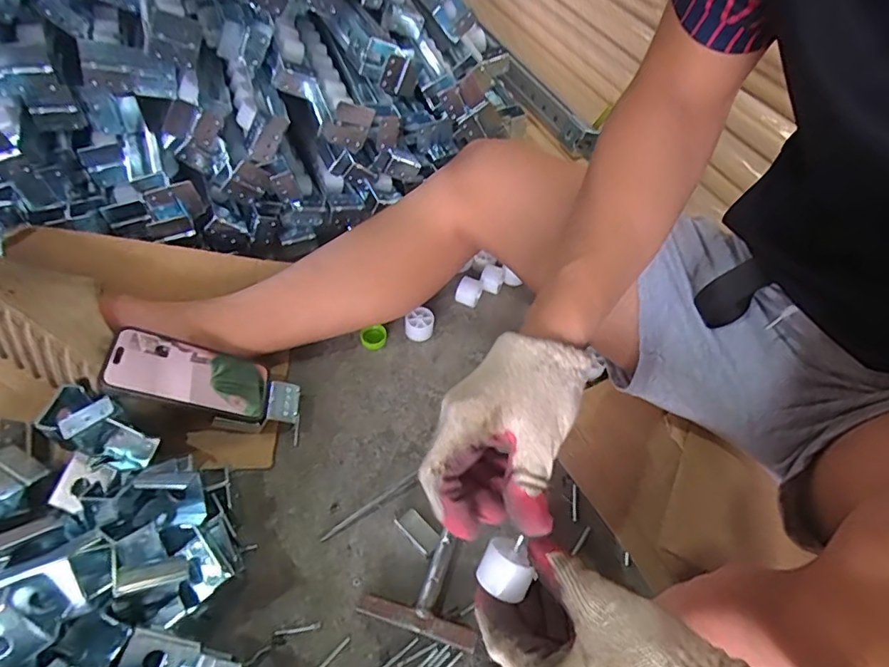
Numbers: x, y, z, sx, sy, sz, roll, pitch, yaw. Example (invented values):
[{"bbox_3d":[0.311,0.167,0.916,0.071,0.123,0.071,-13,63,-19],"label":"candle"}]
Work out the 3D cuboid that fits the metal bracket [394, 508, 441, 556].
[{"bbox_3d":[-0.025,0.187,0.493,0.024,0.012,0.046,-36,63,-27],"label":"metal bracket"}]

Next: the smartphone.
[{"bbox_3d":[-0.248,0.041,0.510,0.144,0.011,0.074,20,40,-30],"label":"smartphone"}]

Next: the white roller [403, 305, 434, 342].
[{"bbox_3d":[-0.031,-0.011,0.629,0.034,0.034,0.031,2,53,-3],"label":"white roller"}]

